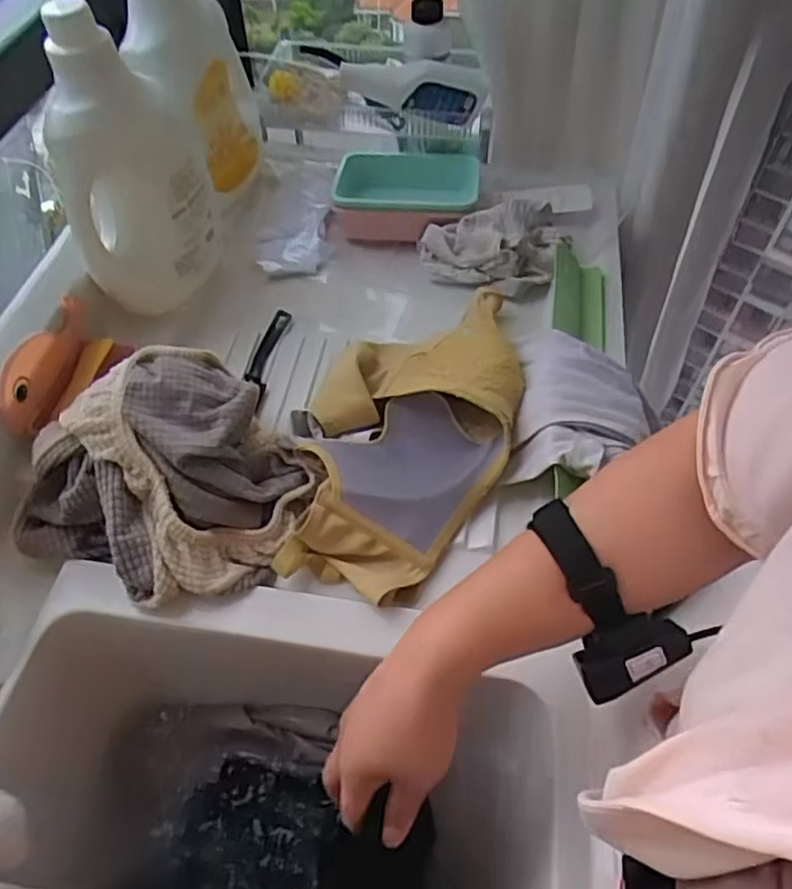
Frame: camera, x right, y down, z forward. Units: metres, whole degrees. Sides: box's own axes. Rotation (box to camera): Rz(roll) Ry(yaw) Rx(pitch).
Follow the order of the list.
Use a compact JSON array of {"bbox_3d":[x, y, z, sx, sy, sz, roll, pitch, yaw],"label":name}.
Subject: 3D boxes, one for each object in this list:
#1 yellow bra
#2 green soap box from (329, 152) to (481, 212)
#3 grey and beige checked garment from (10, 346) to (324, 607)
[{"bbox_3d":[0.019,-0.026,0.641,0.172,0.071,0.343,16,55,12],"label":"yellow bra"},{"bbox_3d":[0.009,-0.309,0.838,0.177,0.055,0.104,5,54,4],"label":"green soap box"},{"bbox_3d":[-0.196,0.019,0.587,0.222,0.103,0.198,21,56,15],"label":"grey and beige checked garment"}]

